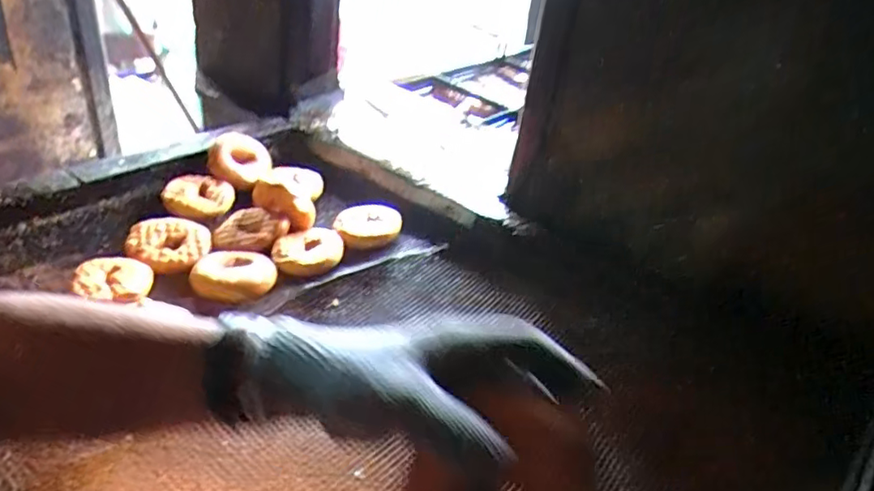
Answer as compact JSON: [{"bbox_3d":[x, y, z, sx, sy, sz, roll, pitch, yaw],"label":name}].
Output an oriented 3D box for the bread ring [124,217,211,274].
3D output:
[{"bbox_3d":[-0.386,-0.006,0.855,0.100,0.033,0.101,6,33,-4],"label":"bread ring"}]

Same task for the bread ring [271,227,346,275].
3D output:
[{"bbox_3d":[-0.193,0.007,0.891,0.098,0.029,0.082,4,33,-7],"label":"bread ring"}]

